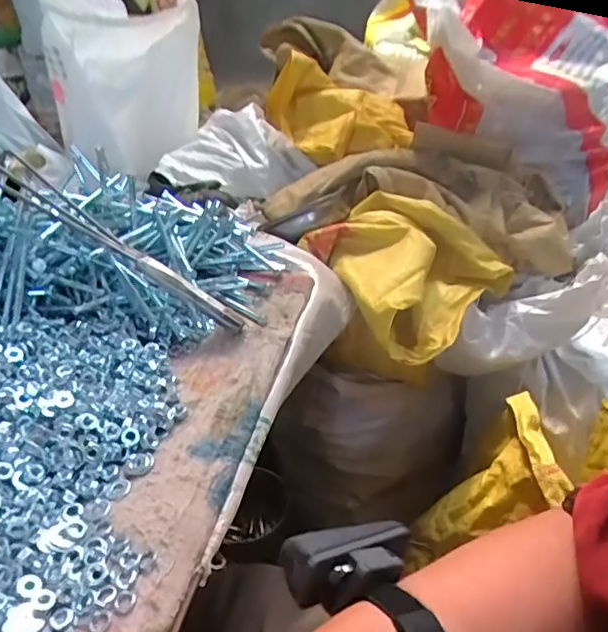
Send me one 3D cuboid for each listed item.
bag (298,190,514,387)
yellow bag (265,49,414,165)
[{"bbox_3d":[0.115,-0.059,0.672,0.185,0.096,0.229,25,44,32],"label":"bag"},{"bbox_3d":[0.056,-0.312,0.852,0.209,0.132,0.128,11,38,17],"label":"yellow bag"}]

